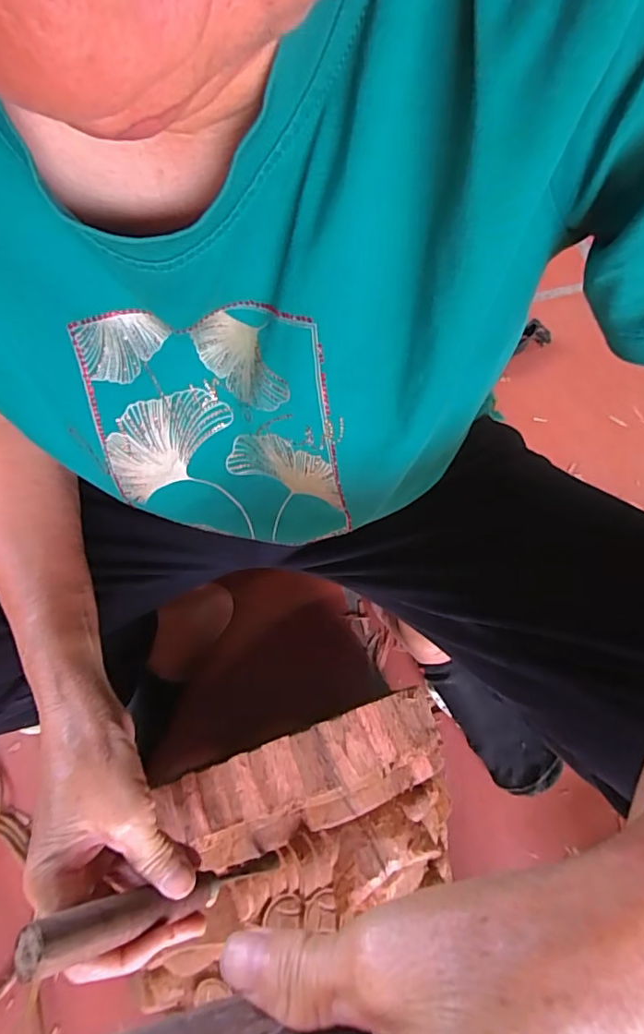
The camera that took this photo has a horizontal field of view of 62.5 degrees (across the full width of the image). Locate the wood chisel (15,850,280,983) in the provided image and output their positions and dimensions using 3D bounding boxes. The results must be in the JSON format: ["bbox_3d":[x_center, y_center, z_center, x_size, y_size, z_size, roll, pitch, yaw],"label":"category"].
[{"bbox_3d":[-0.079,0.205,0.285,0.014,0.160,0.020,-21,62,29],"label":"wood chisel"}]

